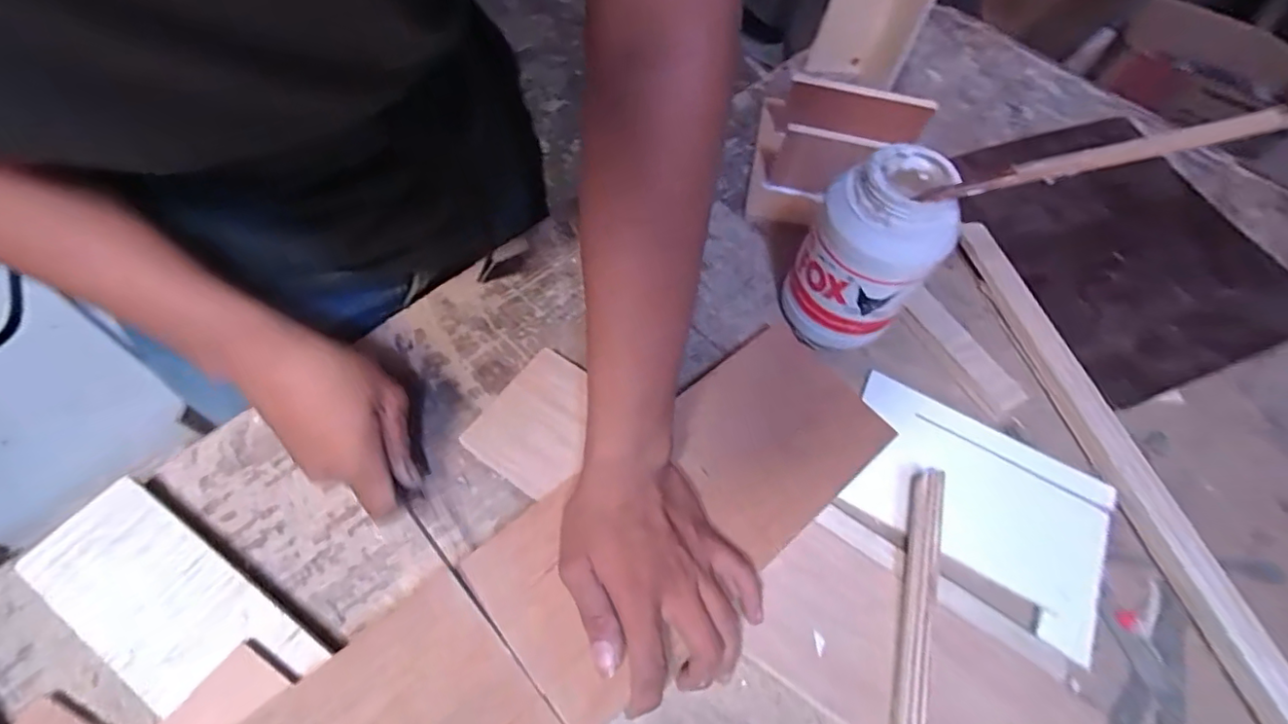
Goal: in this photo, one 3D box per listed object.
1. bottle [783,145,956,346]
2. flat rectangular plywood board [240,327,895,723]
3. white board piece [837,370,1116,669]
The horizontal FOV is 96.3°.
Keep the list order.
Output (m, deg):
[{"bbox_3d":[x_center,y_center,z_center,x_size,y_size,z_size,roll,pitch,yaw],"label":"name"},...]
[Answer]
[{"bbox_3d":[0.171,-0.085,0.457,0.095,0.160,0.089,30,62,13],"label":"bottle"},{"bbox_3d":[-0.037,0.142,0.371,0.486,0.016,0.132,-35,65,-24],"label":"flat rectangular plywood board"},{"bbox_3d":[0.253,0.102,0.443,0.202,0.010,0.133,34,63,14],"label":"white board piece"}]

